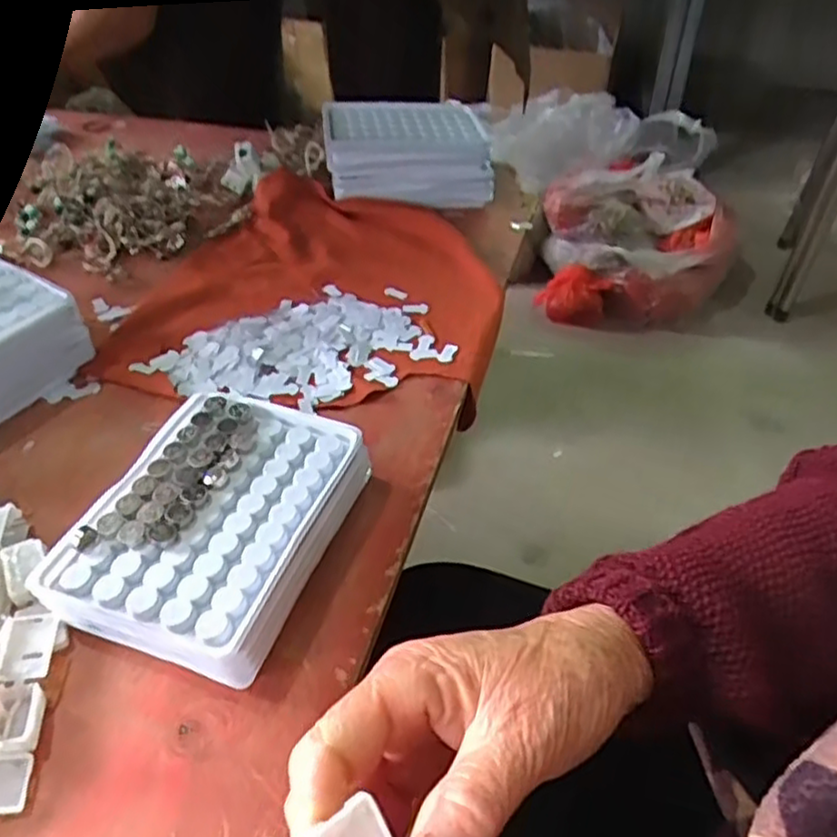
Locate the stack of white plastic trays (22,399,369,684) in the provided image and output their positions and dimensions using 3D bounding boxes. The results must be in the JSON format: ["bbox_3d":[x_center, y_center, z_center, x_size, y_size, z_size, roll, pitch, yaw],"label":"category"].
[{"bbox_3d":[-0.090,0.049,0.324,0.095,0.036,0.132,13,46,14],"label":"stack of white plastic trays"}]

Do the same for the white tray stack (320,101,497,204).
[{"bbox_3d":[-0.010,-0.227,0.600,0.132,0.051,0.098,-5,43,-3],"label":"white tray stack"}]

